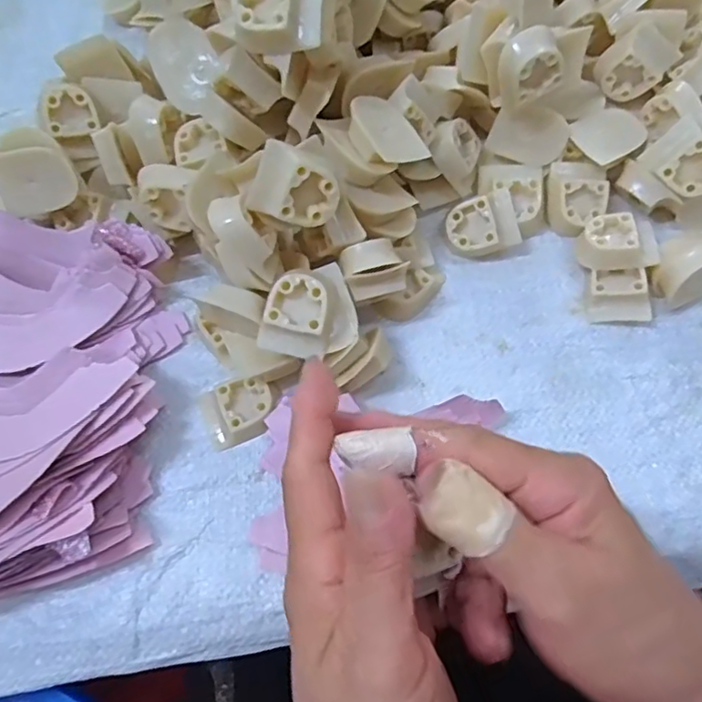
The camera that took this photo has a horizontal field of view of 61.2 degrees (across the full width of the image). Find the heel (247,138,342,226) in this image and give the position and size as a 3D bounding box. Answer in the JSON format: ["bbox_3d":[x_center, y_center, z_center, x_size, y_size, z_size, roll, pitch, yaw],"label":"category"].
[{"bbox_3d":[-0.028,-0.085,0.302,0.042,0.035,0.026,13,26,-22],"label":"heel"}]

